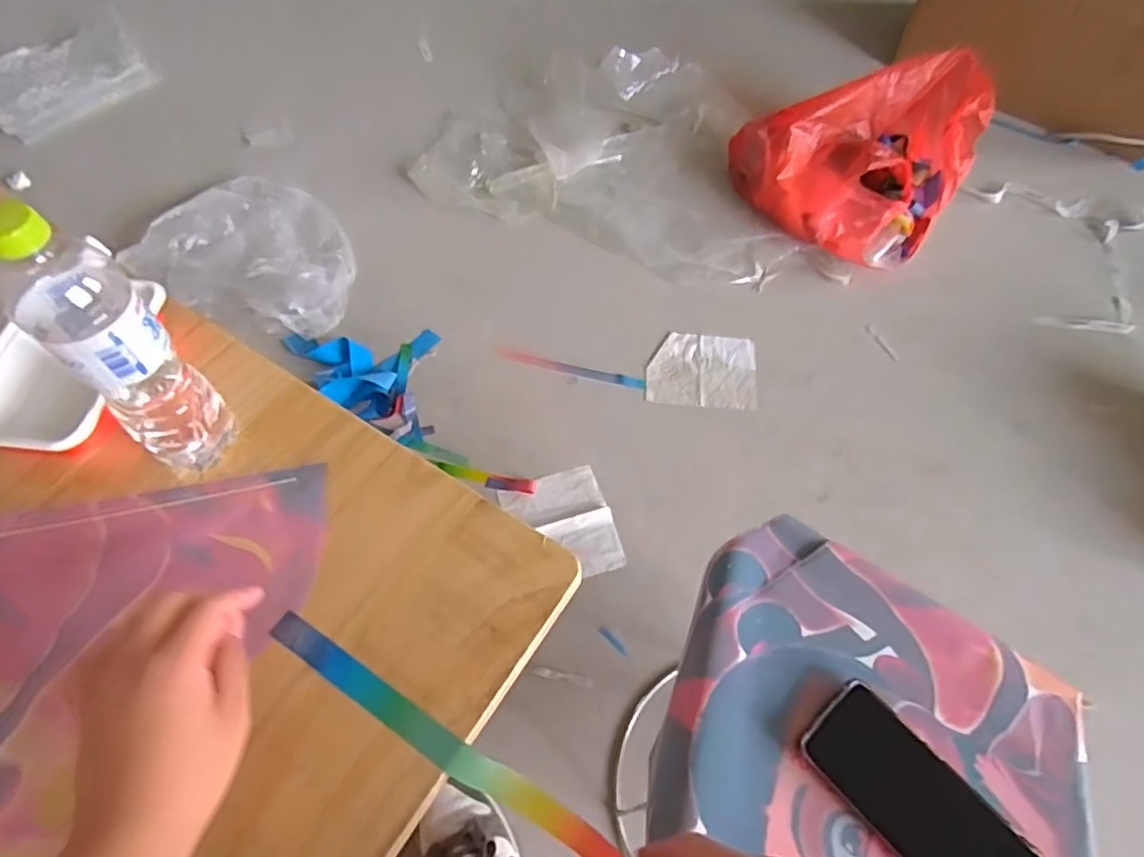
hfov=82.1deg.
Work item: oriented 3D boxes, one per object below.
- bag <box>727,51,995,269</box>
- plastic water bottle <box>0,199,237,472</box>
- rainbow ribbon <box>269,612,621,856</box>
[{"bbox_3d":[0.559,-0.572,1.345,0.448,0.220,0.425,28,63,15],"label":"bag"},{"bbox_3d":[-0.288,-0.045,0.424,0.066,0.228,0.061,38,66,20],"label":"plastic water bottle"},{"bbox_3d":[-0.076,0.206,0.417,0.289,0.015,0.024,31,62,11],"label":"rainbow ribbon"}]

